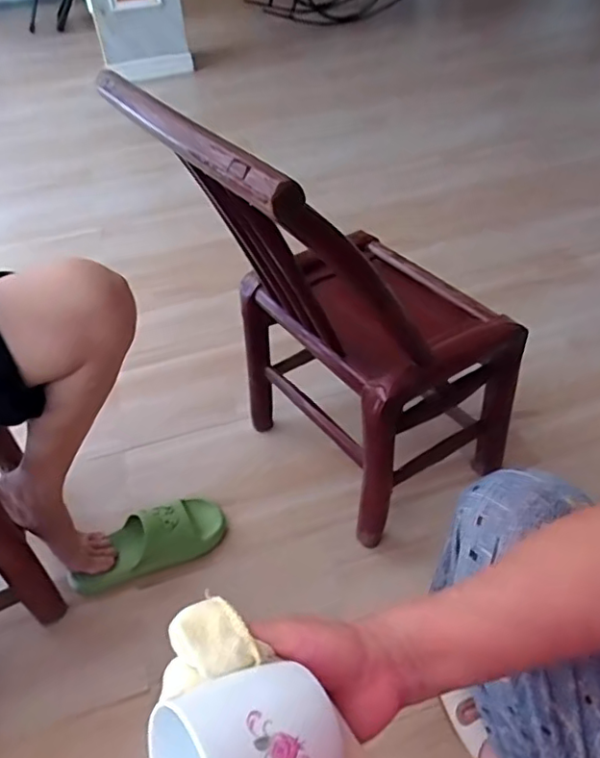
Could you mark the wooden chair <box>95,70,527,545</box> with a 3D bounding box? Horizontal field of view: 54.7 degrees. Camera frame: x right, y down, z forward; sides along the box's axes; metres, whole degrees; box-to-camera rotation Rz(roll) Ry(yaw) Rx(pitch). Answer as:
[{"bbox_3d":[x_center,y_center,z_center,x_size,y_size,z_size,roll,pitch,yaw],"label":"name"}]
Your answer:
[{"bbox_3d":[0.055,-0.097,0.848,0.411,0.631,0.383,-27,45,-23],"label":"wooden chair"}]

